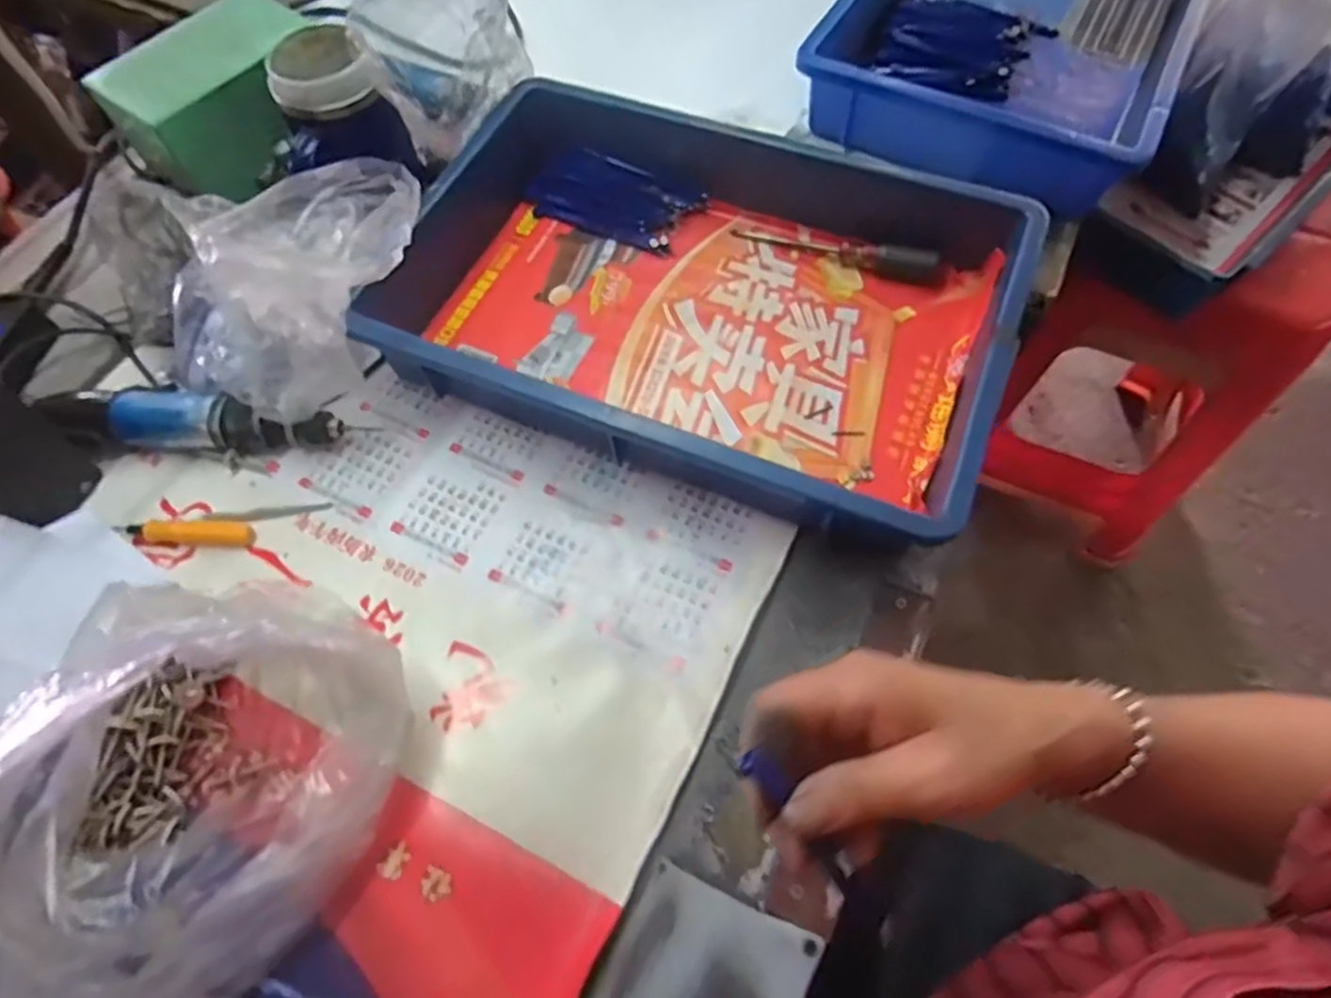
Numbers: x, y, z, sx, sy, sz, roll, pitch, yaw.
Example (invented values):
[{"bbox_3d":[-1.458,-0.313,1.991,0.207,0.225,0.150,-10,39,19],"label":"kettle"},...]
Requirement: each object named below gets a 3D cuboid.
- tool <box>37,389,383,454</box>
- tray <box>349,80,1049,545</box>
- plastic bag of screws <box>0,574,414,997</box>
[{"bbox_3d":[-0.326,-0.056,0.504,0.219,0.045,0.052,2,63,3],"label":"tool"},{"bbox_3d":[0.023,-0.157,0.523,0.425,0.080,0.303,22,66,13],"label":"tray"},{"bbox_3d":[-0.244,0.143,0.365,0.180,0.107,0.226,9,64,7],"label":"plastic bag of screws"}]

